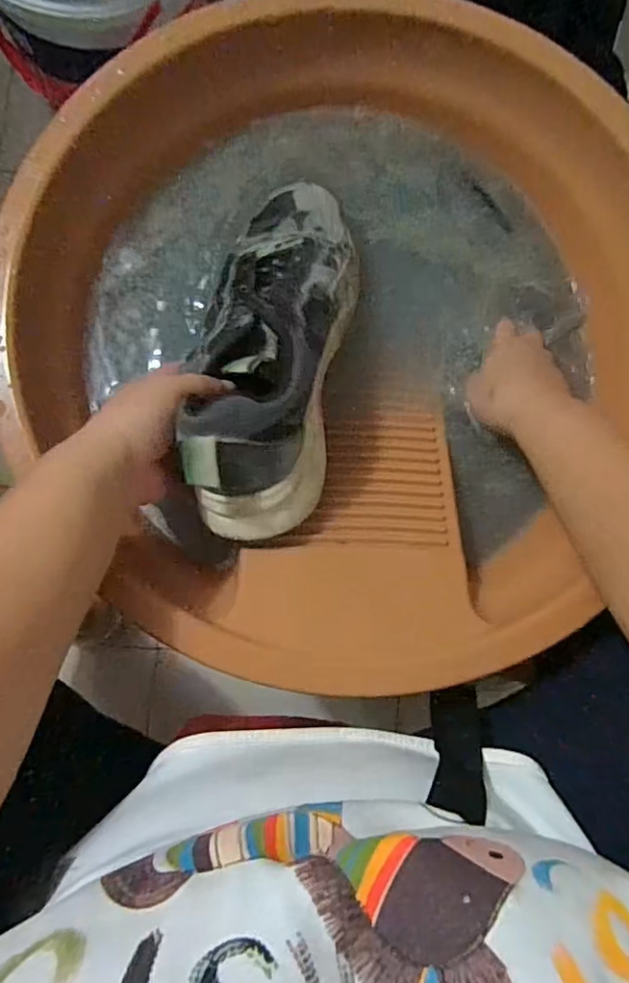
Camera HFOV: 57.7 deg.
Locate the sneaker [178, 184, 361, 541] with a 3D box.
[{"bbox_3d":[-0.023,-0.107,0.396,0.099,0.084,0.264,7,67,-4],"label":"sneaker"}]

